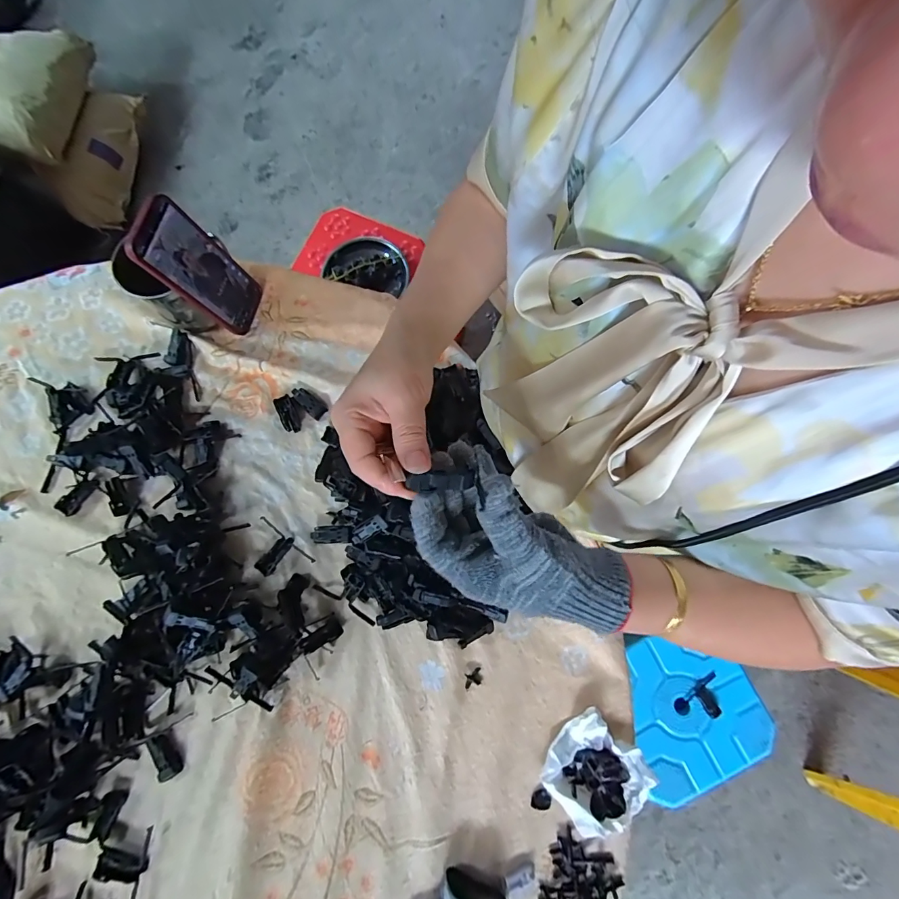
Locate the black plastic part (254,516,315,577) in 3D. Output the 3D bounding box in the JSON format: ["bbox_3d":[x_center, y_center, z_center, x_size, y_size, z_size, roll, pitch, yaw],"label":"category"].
[{"bbox_3d":[-0.203,0.123,0.483,0.081,0.016,0.048,34,81,7],"label":"black plastic part"}]

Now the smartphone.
[{"bbox_3d":[-0.283,-0.203,0.475,0.016,0.156,0.073,13,78,17],"label":"smartphone"}]

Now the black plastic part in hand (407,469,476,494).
[{"bbox_3d":[-0.005,0.019,0.253,0.042,0.004,0.012,-4,78,-18],"label":"black plastic part in hand"}]

